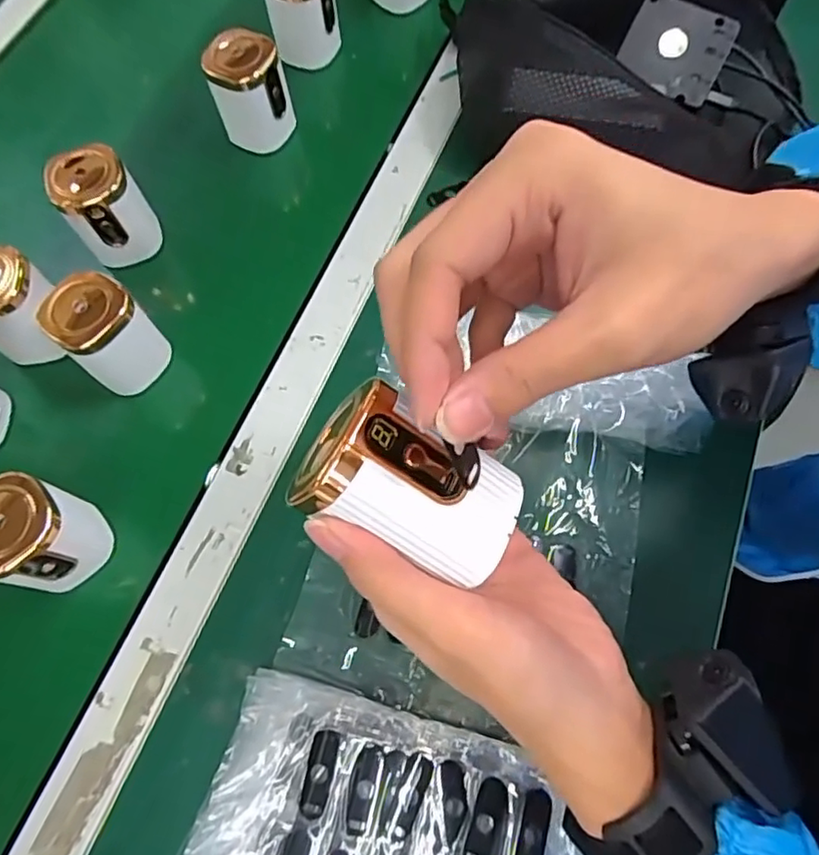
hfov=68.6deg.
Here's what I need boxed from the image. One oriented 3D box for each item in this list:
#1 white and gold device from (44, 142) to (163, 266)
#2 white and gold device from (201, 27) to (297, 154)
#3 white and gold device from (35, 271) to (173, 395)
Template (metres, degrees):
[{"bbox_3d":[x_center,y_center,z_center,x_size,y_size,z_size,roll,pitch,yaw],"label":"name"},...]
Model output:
[{"bbox_3d":[-0.233,-0.168,0.461,0.055,0.073,0.048,-31,71,-9],"label":"white and gold device"},{"bbox_3d":[-0.134,-0.284,0.504,0.060,0.074,0.062,-1,69,2],"label":"white and gold device"},{"bbox_3d":[-0.211,-0.064,0.419,0.052,0.074,0.054,27,73,11],"label":"white and gold device"}]

